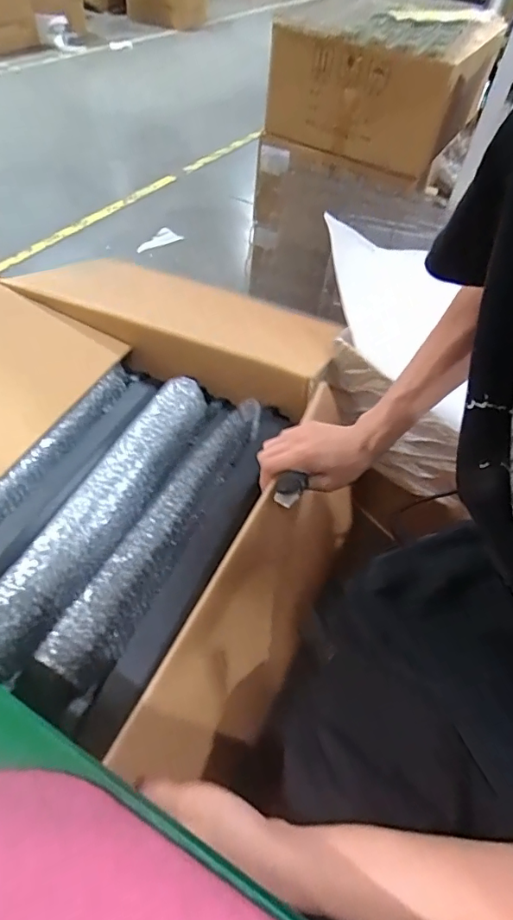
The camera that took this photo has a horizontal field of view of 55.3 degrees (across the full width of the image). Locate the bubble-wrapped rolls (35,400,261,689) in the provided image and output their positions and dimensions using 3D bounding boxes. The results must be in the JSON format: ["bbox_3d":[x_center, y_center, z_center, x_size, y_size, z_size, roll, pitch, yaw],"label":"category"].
[{"bbox_3d":[-0.099,0.073,0.598,0.059,0.056,0.407,24,51,14],"label":"bubble-wrapped rolls"}]

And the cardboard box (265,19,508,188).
[{"bbox_3d":[0.352,-1.042,1.376,0.462,0.275,0.496,29,53,17],"label":"cardboard box"}]

